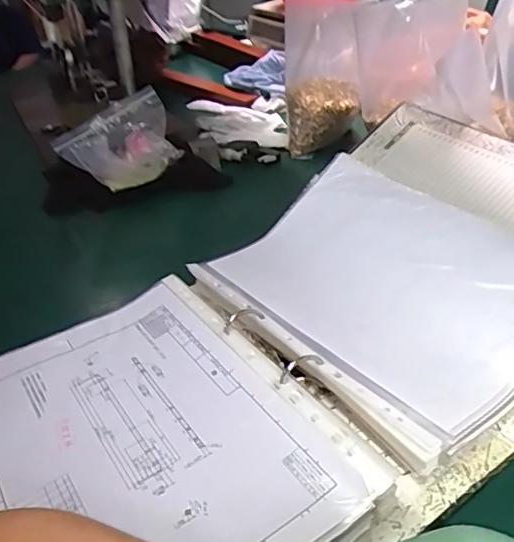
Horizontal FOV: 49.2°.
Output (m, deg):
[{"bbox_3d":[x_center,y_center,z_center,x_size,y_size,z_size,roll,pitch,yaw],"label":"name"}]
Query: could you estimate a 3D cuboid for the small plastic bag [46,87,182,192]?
[{"bbox_3d":[-0.184,-0.167,0.761,0.143,0.140,0.056,-32,51,-5],"label":"small plastic bag"}]

